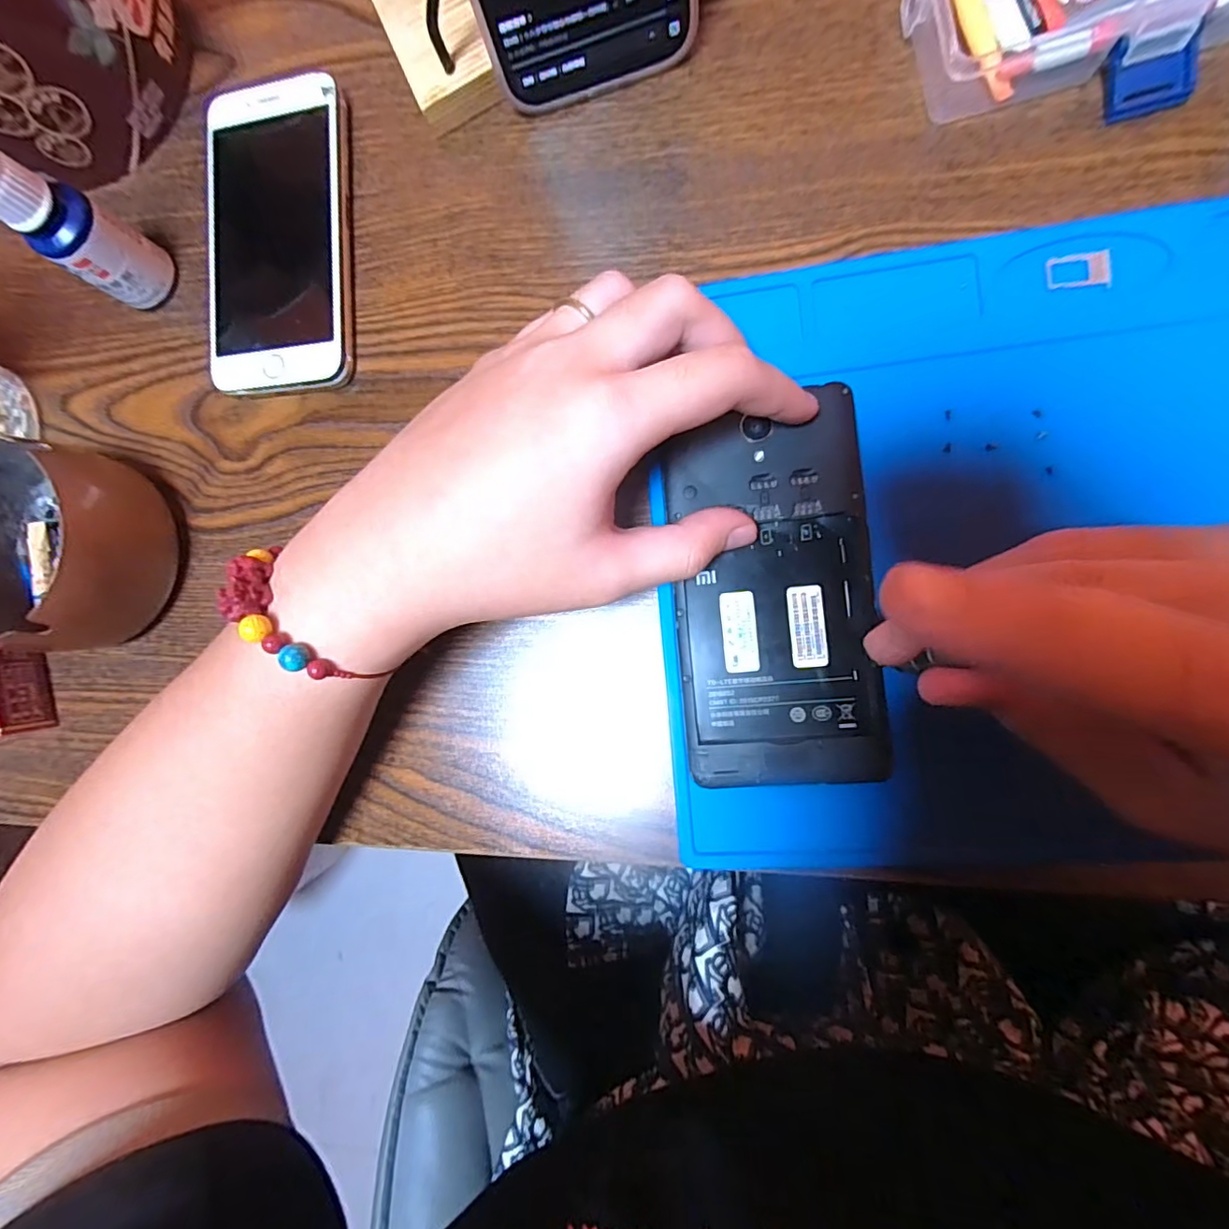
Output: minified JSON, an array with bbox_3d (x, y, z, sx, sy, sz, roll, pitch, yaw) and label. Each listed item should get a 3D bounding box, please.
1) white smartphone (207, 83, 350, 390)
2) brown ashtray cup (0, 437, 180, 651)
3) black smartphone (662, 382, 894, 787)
[{"bbox_3d":[-0.151,-0.167,0.250,0.064,0.012,0.133,-2,89,9],"label":"white smartphone"},{"bbox_3d":[-0.246,-0.031,0.242,0.083,0.049,0.086,0,88,9],"label":"brown ashtray cup"},{"bbox_3d":[0.061,-0.007,0.212,0.073,0.008,0.139,-5,88,9],"label":"black smartphone"}]

